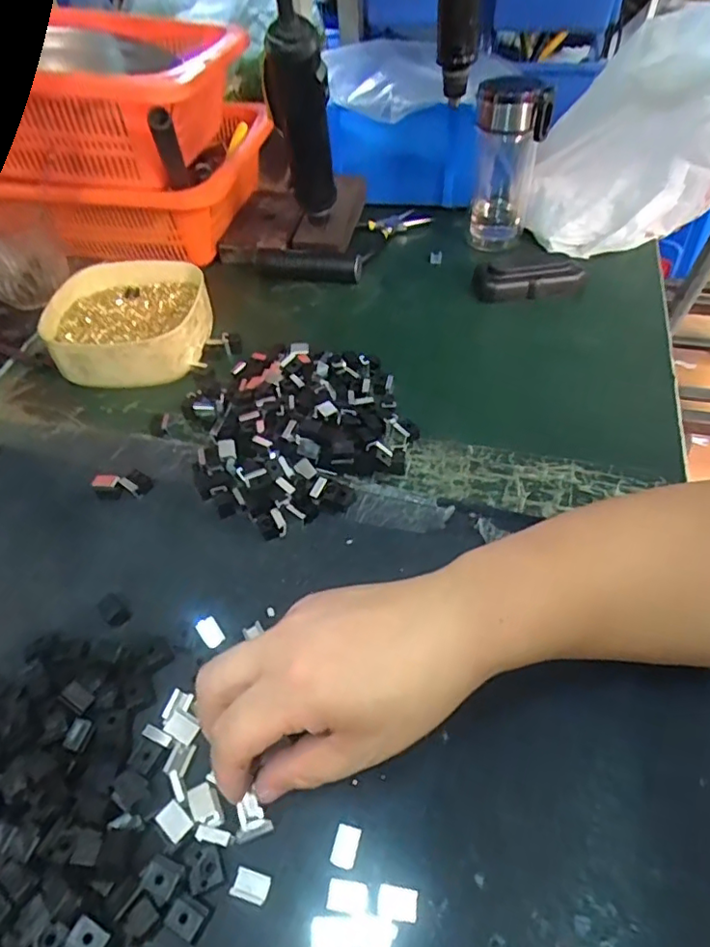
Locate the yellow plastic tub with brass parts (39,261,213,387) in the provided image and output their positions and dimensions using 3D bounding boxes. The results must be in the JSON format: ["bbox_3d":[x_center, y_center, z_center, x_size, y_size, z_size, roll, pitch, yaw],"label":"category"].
[{"bbox_3d":[-0.213,-0.150,0.552,0.147,0.042,0.154,-1,48,2],"label":"yellow plastic tub with brass parts"}]

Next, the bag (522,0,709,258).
[{"bbox_3d":[0.298,-0.322,0.550,0.226,0.206,0.151,21,53,20],"label":"bag"}]

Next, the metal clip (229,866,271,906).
[{"bbox_3d":[-0.047,0.189,0.263,0.016,0.004,0.012,12,50,13],"label":"metal clip"}]

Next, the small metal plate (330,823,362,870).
[{"bbox_3d":[-0.004,0.175,0.271,0.012,0.004,0.017,11,50,12],"label":"small metal plate"}]

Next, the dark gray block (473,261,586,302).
[{"bbox_3d":[0.175,-0.191,0.572,0.105,0.025,0.037,-8,48,-4],"label":"dark gray block"}]

